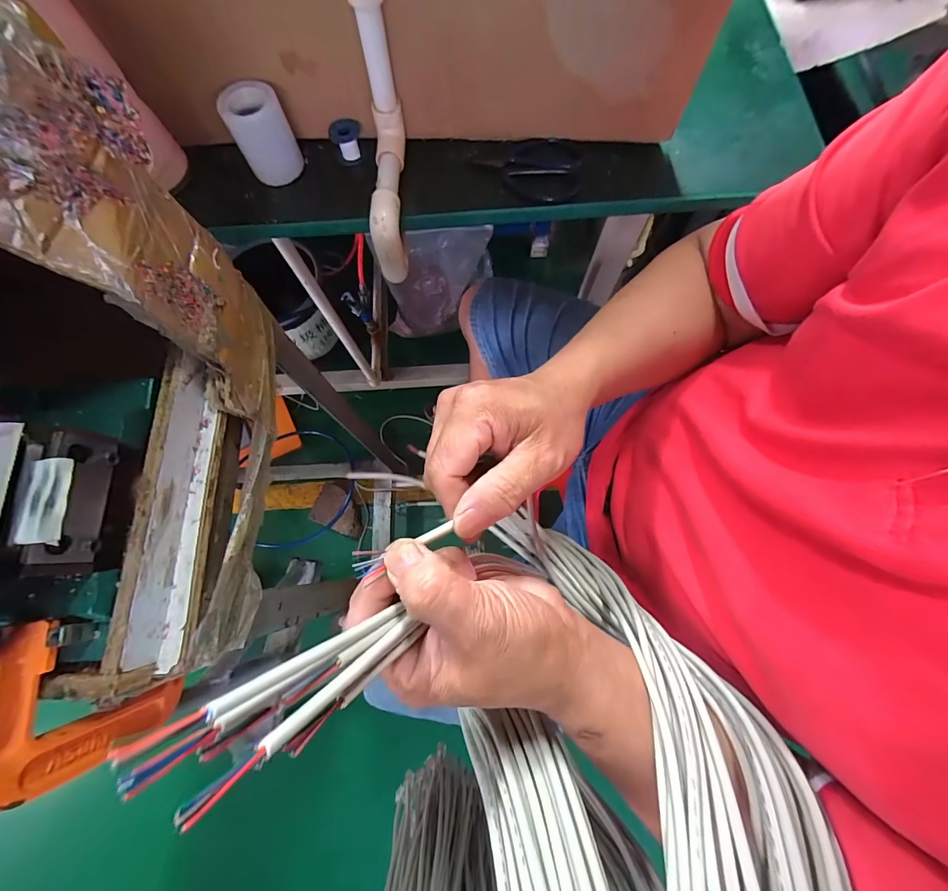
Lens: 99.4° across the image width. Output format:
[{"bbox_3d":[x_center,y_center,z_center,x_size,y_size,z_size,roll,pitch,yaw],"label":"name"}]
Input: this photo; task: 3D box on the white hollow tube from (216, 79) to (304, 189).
[{"bbox_3d":[-0.197,-0.290,0.377,0.051,0.066,0.044,-34,77,-7],"label":"white hollow tube"}]

